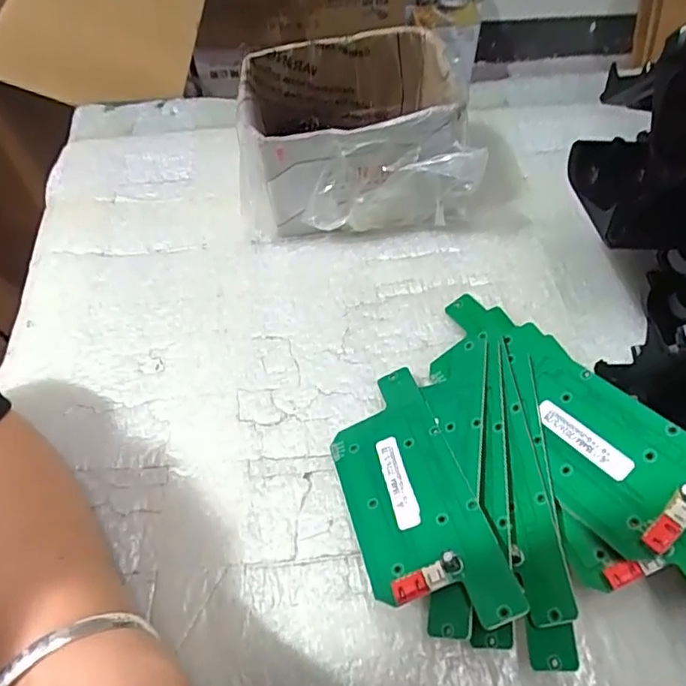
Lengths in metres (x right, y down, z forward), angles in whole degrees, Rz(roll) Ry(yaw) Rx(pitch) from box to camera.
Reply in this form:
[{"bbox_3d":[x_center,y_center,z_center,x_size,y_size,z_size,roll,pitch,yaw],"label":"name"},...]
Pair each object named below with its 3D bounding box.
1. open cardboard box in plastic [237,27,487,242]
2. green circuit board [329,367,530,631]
[{"bbox_3d":[0.006,-0.134,0.371,0.133,0.077,0.106,-1,57,-1],"label":"open cardboard box in plastic"},{"bbox_3d":[0.027,0.066,0.263,0.053,0.007,0.136,-26,39,3],"label":"green circuit board"}]

